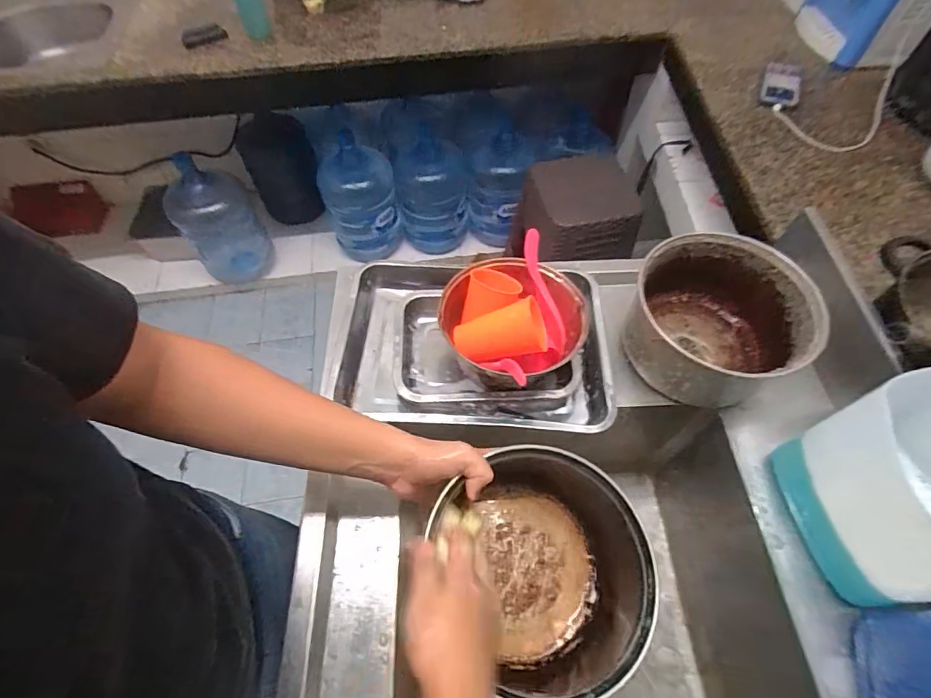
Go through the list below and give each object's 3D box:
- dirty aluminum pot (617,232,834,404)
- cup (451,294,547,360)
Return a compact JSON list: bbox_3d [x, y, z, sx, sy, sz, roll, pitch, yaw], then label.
[{"bbox_3d":[0.351,-0.033,0.656,0.231,0.129,0.218,24,61,14],"label":"dirty aluminum pot"},{"bbox_3d":[0.055,-0.024,0.636,0.117,0.073,0.067,-17,95,26],"label":"cup"}]

